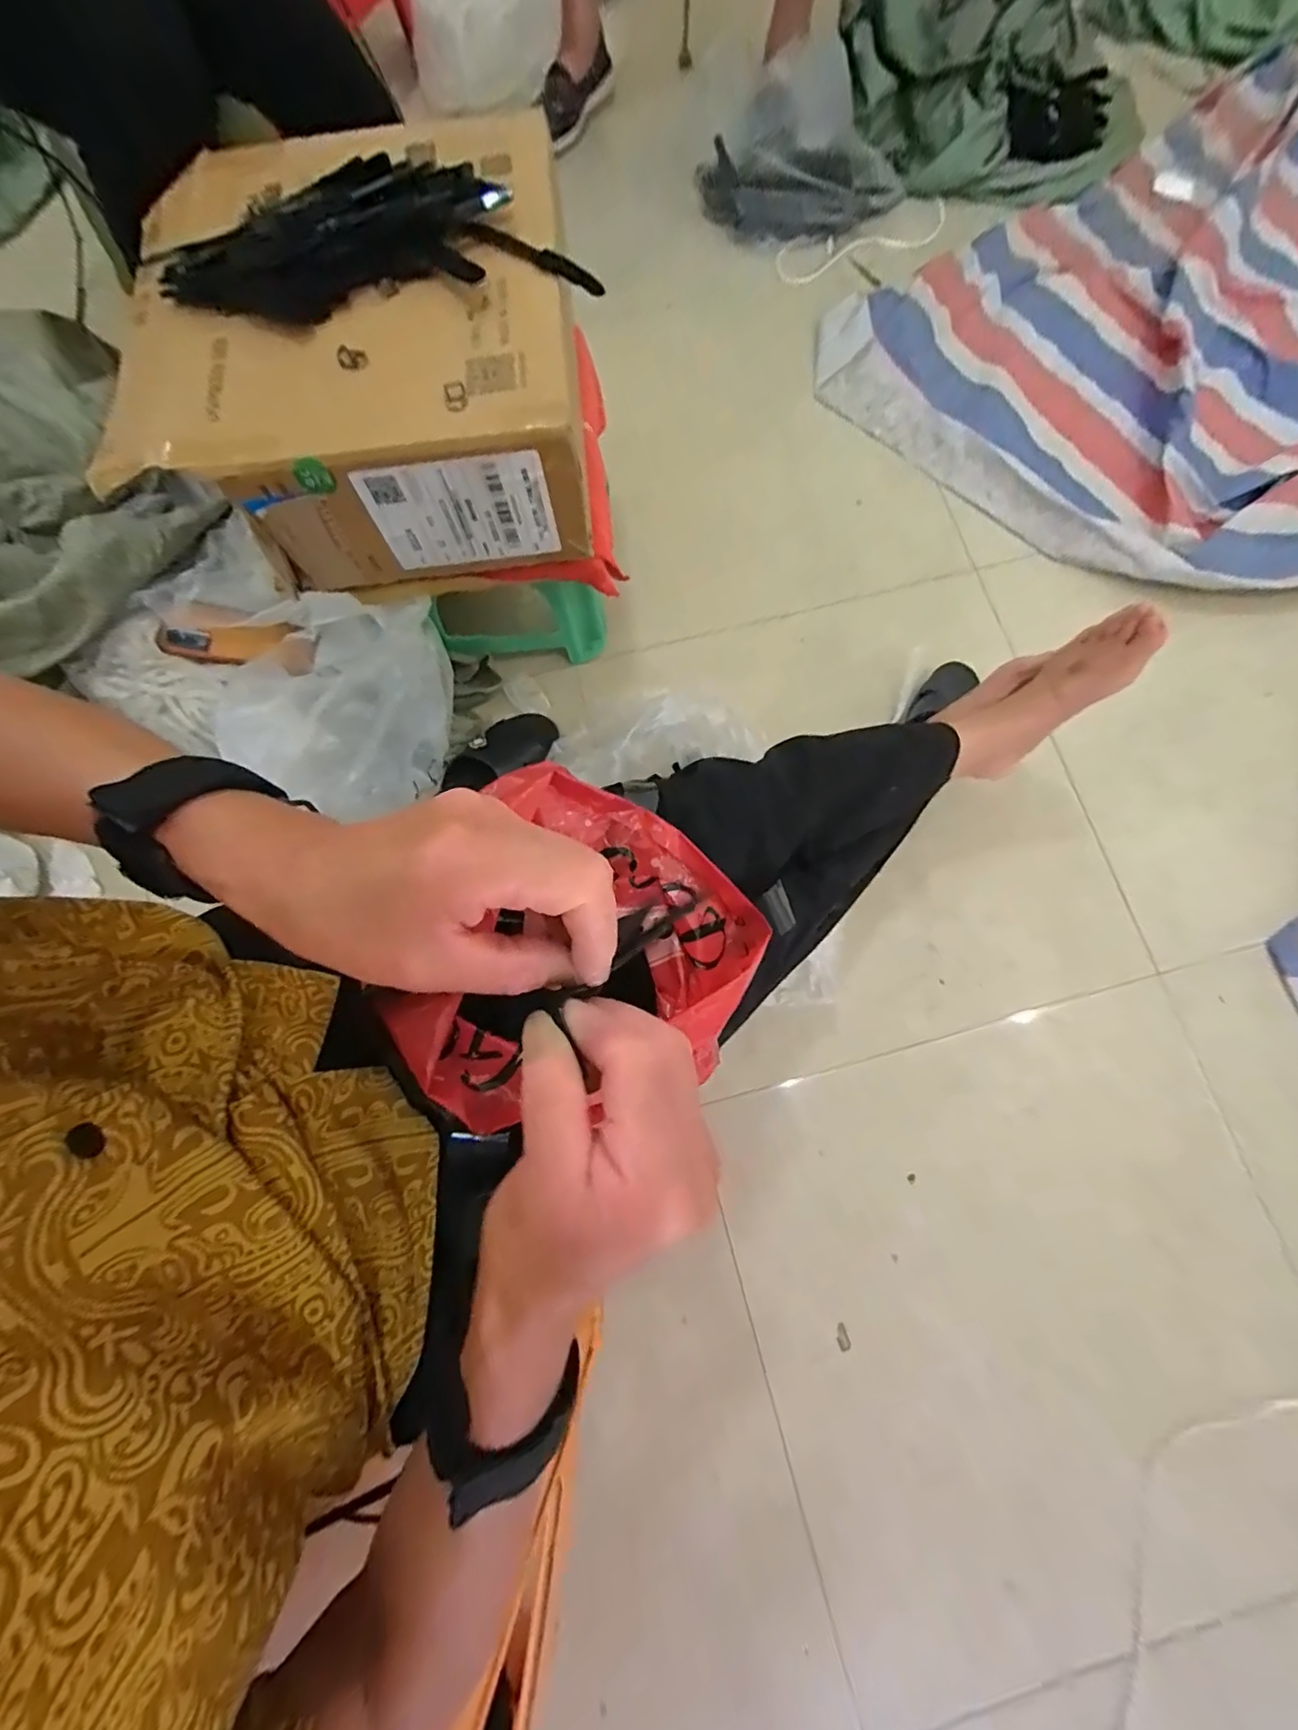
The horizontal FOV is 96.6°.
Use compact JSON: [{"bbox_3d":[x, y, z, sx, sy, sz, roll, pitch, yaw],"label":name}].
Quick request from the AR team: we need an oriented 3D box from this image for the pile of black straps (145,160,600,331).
[{"bbox_3d":[-0.235,-0.532,0.488,0.377,0.034,0.156,-2,78,-1],"label":"pile of black straps"}]

